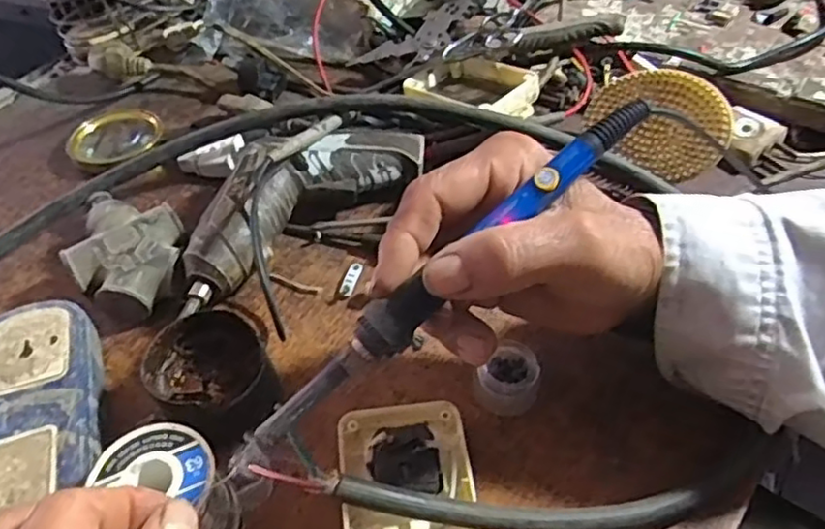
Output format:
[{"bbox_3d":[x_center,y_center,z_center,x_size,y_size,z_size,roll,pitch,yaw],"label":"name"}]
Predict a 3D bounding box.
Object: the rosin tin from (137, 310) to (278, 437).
[{"bbox_3d":[-0.103,0.057,0.338,0.057,0.046,0.054,-3,50,3],"label":"rosin tin"}]

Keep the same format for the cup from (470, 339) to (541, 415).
[{"bbox_3d":[0.050,0.059,0.337,0.032,0.020,0.034,-3,50,3],"label":"cup"}]

